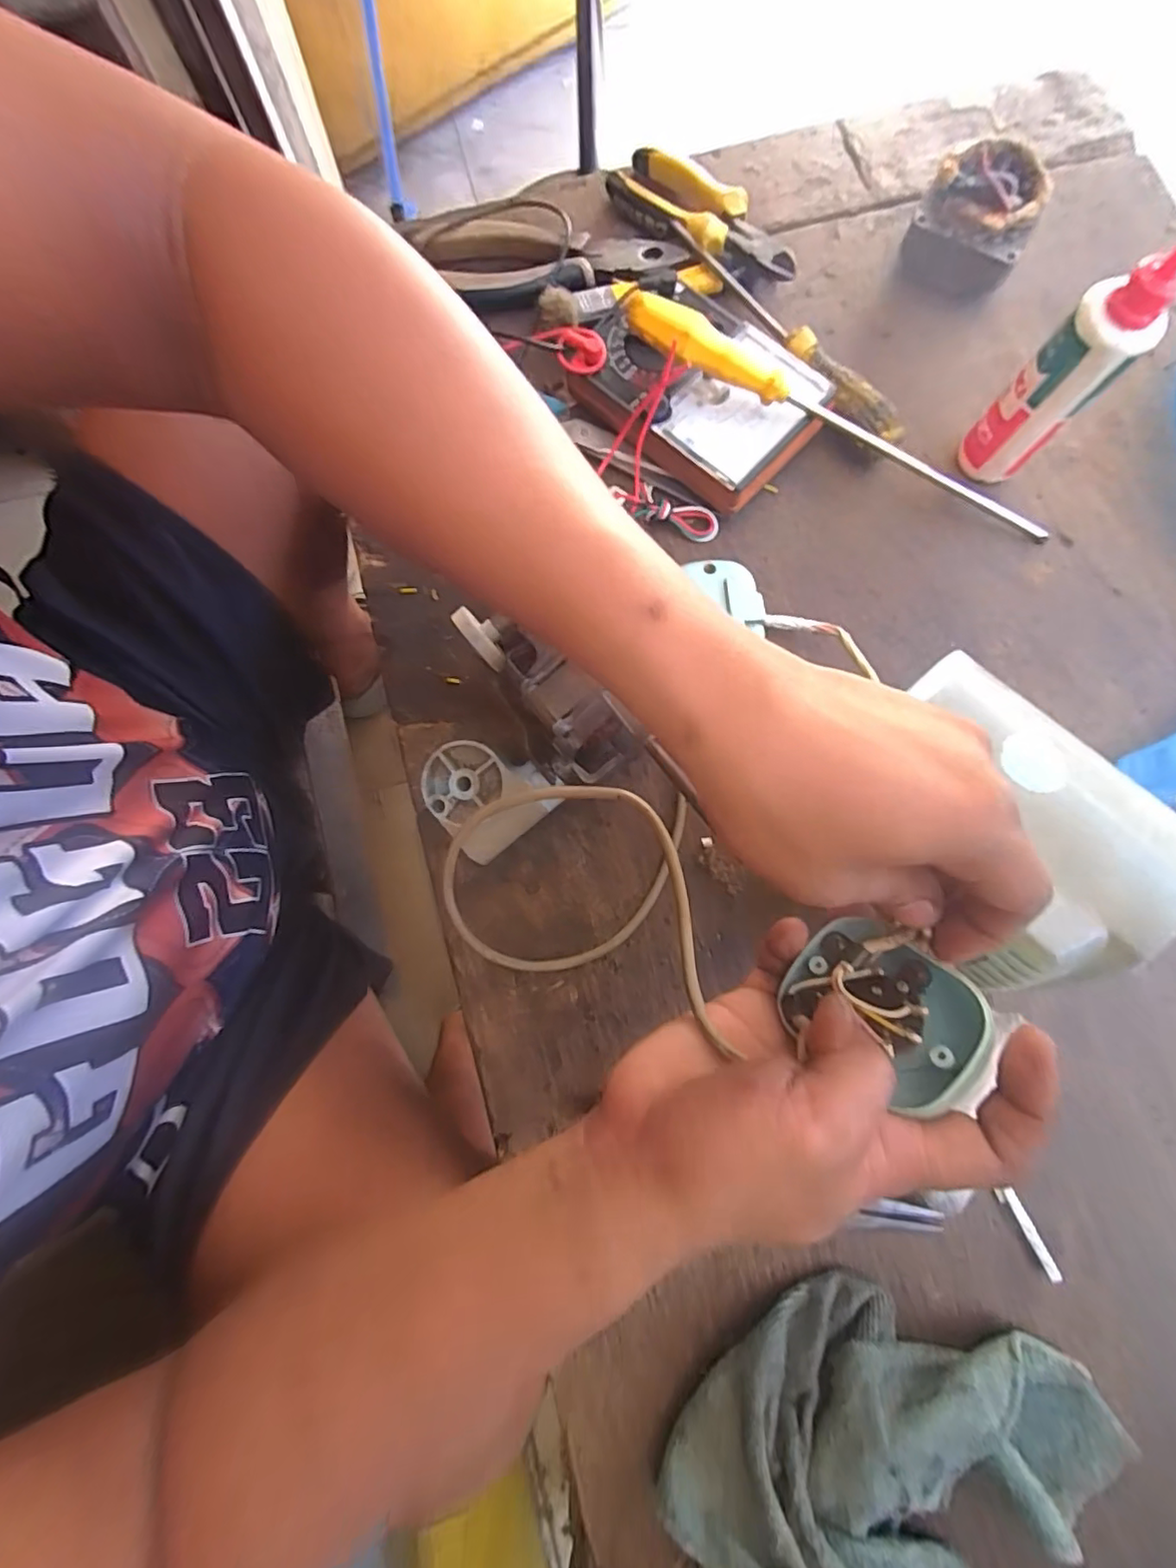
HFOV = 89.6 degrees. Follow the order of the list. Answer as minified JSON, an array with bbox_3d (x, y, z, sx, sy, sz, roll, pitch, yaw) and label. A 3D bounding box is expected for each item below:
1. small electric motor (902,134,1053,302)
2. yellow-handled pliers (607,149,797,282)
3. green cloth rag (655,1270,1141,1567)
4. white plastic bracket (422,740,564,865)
[{"bbox_3d":[0.263,-0.388,0.404,0.076,0.060,0.074,24,81,5],"label":"small electric motor"},{"bbox_3d":[0.078,-0.405,0.423,0.056,0.028,0.160,-40,82,-6],"label":"yellow-handled pliers"},{"bbox_3d":[0.155,0.340,0.282,0.233,0.053,0.170,-11,80,-1],"label":"green cloth rag"},{"bbox_3d":[-0.057,0.006,0.344,0.061,0.047,0.063,-40,82,-6],"label":"white plastic bracket"}]

